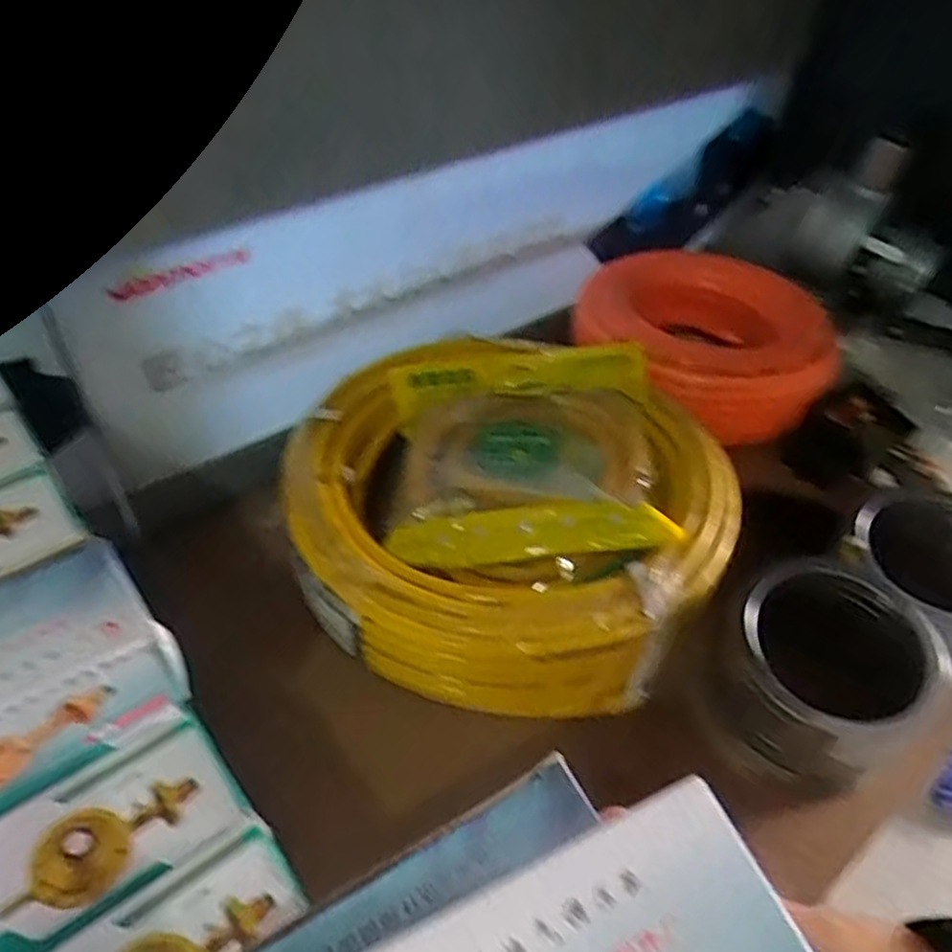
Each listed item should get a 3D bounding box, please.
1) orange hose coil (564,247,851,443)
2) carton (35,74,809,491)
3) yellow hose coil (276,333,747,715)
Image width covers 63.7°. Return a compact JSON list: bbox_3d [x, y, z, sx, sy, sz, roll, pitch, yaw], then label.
[{"bbox_3d":[0.256,-0.157,0.882,0.275,0.097,0.258,0,43,0],"label":"orange hose coil"},{"bbox_3d":[-0.016,-0.224,0.810,0.775,0.218,0.087,-26,49,-26],"label":"carton"},{"bbox_3d":[0.029,0.021,0.694,0.372,0.092,0.359,0,43,0],"label":"yellow hose coil"}]

